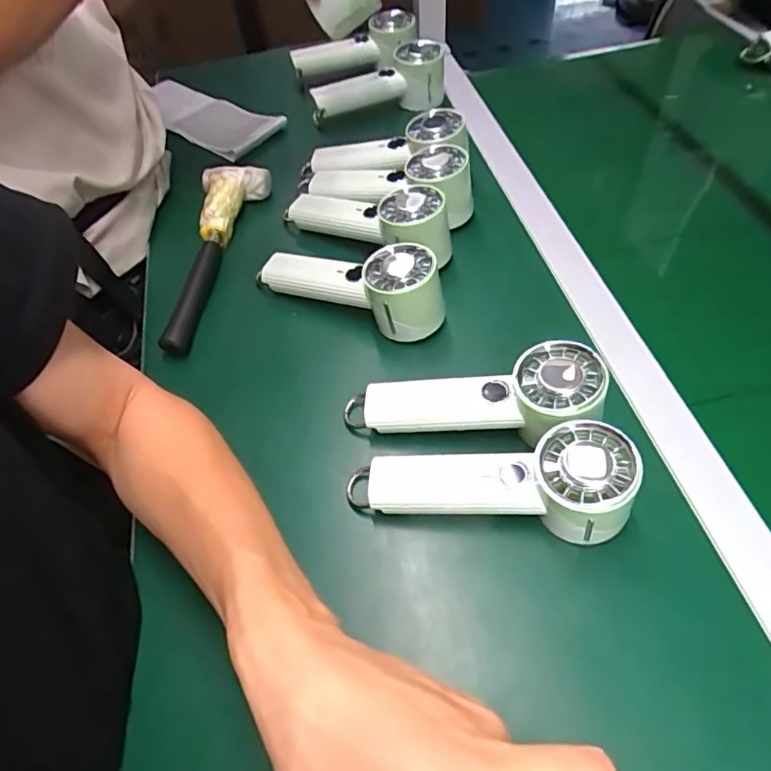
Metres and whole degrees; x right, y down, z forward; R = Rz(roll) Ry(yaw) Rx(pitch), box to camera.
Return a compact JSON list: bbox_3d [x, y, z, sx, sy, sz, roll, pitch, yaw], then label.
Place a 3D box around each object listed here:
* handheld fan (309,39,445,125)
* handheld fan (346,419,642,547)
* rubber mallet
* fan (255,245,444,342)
[{"bbox_3d":[-0.009,-0.374,0.659,0.175,0.070,0.055,-16,55,-6],"label":"handheld fan"},{"bbox_3d":[0.071,0.070,0.375,0.195,0.062,0.066,-4,53,20],"label":"handheld fan"},{"bbox_3d":[-0.168,-0.141,0.544,0.077,0.048,0.224,-2,55,3],"label":"rubber mallet"},{"bbox_3d":[-0.035,-0.097,0.489,0.191,0.069,0.061,20,59,18],"label":"fan"}]

